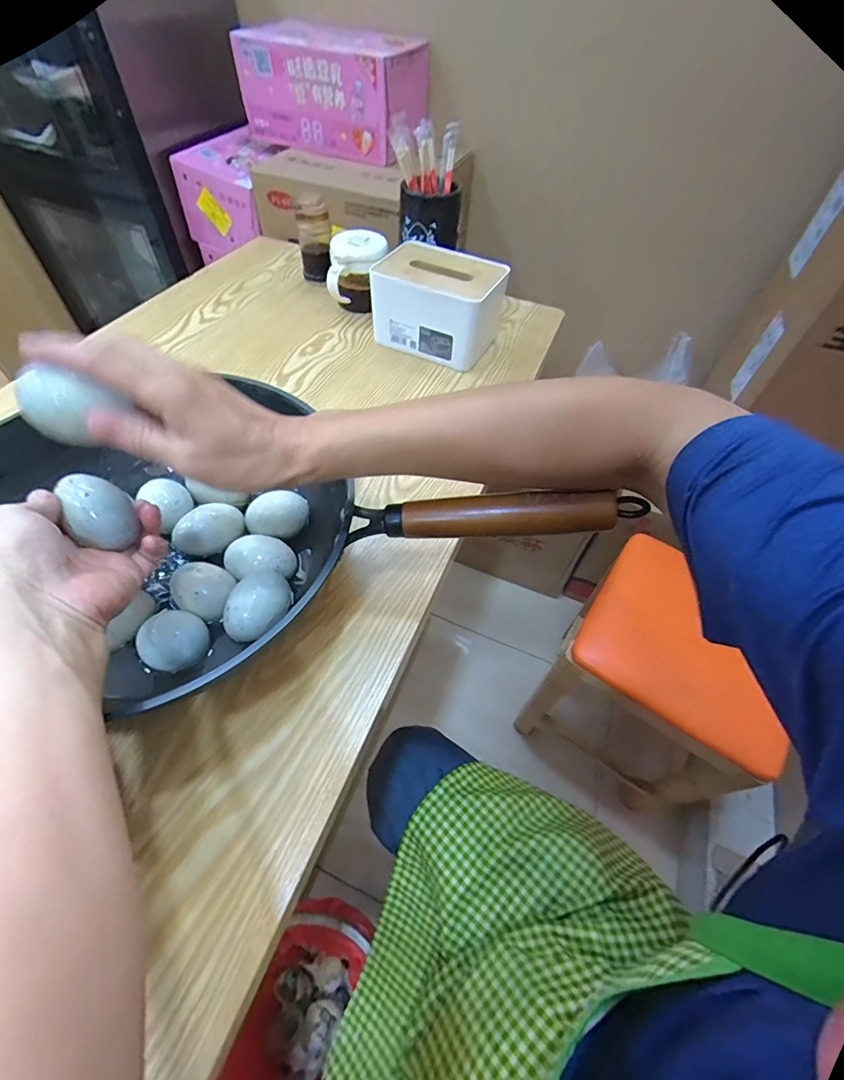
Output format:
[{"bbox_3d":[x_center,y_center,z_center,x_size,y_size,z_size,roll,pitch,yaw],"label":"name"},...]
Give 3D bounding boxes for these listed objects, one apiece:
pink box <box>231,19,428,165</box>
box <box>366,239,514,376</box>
[{"bbox_3d":[-0.151,-0.837,0.838,0.306,0.135,0.196,24,56,13],"label":"pink box"},{"bbox_3d":[0.023,-0.323,0.622,0.155,0.101,0.119,24,56,14],"label":"box"}]

